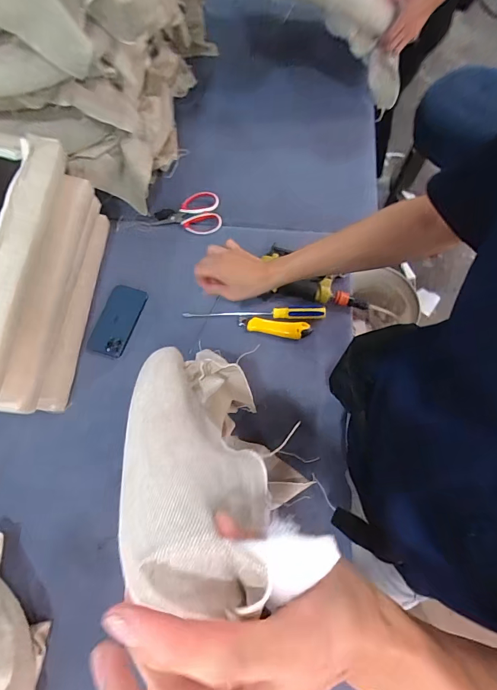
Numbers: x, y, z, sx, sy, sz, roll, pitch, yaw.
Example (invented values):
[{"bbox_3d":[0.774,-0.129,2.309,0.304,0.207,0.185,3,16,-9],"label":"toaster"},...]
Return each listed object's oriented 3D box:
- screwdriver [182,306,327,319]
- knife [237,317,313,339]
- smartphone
[{"bbox_3d":[0.012,-0.072,0.804,0.307,0.028,0.027,1,71,0],"label":"screwdriver"},{"bbox_3d":[0.056,-0.042,0.790,0.151,0.020,0.035,11,72,4],"label":"knife"},{"bbox_3d":[-0.288,-0.055,0.807,0.079,0.012,0.165,16,72,5],"label":"smartphone"}]

